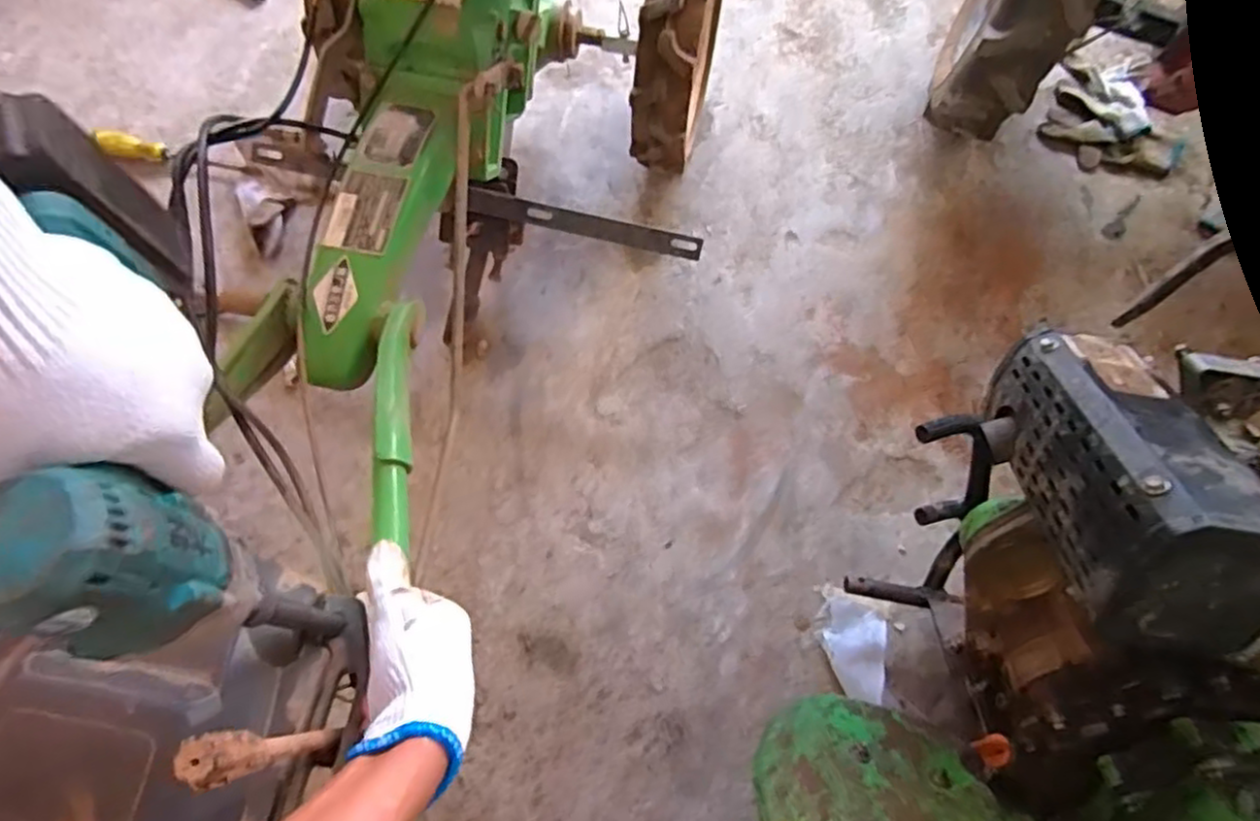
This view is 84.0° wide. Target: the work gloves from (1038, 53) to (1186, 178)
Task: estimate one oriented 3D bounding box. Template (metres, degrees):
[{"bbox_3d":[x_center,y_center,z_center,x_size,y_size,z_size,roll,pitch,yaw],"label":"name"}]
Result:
[{"bbox_3d":[0.771,-0.459,1.099,0.212,0.039,0.180,25,75,7],"label":"work gloves"}]

